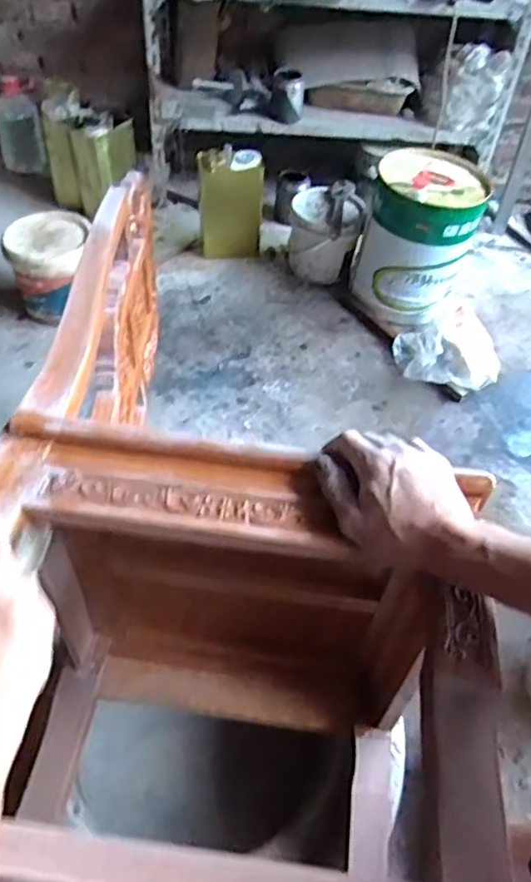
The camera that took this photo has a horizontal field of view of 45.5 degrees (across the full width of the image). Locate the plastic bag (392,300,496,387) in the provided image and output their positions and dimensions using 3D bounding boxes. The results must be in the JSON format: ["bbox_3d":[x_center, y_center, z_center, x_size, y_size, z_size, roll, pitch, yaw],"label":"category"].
[{"bbox_3d":[0.441,-0.226,1.513,0.244,0.183,0.149,13,50,7],"label":"plastic bag"}]

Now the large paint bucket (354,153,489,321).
[{"bbox_3d":[0.383,-0.515,1.609,0.267,0.321,0.304,17,51,11],"label":"large paint bucket"}]

